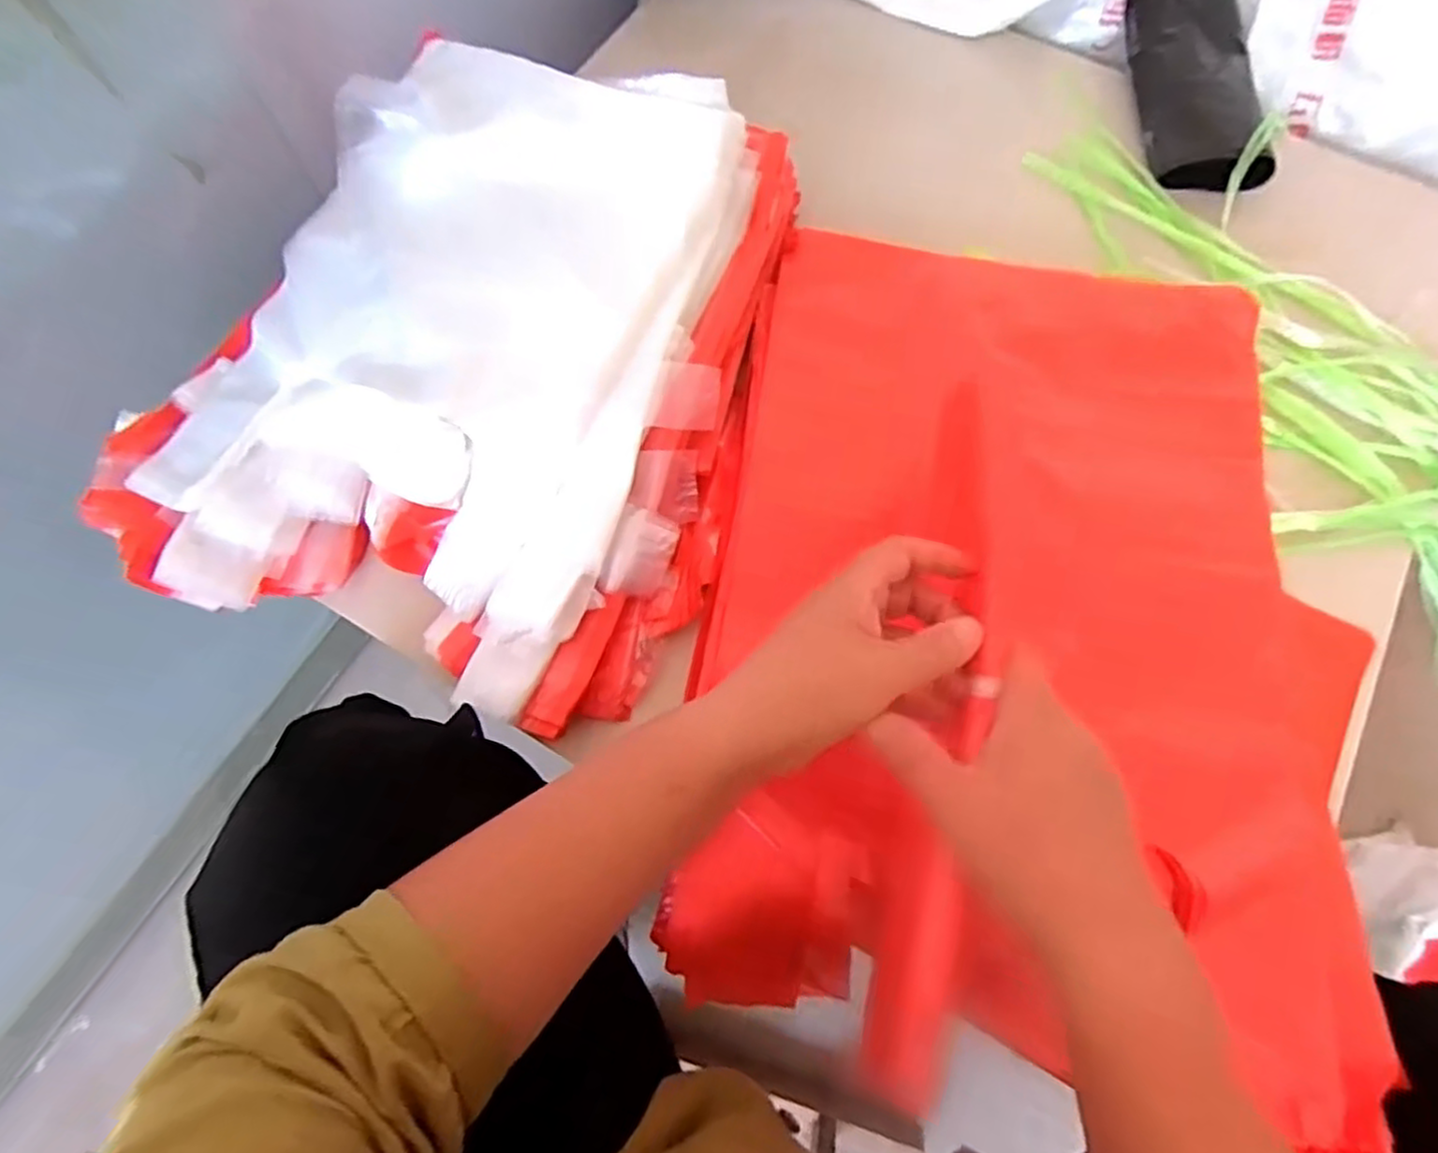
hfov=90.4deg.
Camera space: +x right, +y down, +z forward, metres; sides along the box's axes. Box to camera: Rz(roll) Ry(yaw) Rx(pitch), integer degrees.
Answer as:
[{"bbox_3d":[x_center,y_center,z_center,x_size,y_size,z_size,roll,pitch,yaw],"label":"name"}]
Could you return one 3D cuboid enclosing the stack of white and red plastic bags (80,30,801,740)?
[{"bbox_3d":[-0.157,-0.158,0.492,0.373,0.125,0.445,18,70,7],"label":"stack of white and red plastic bags"}]

